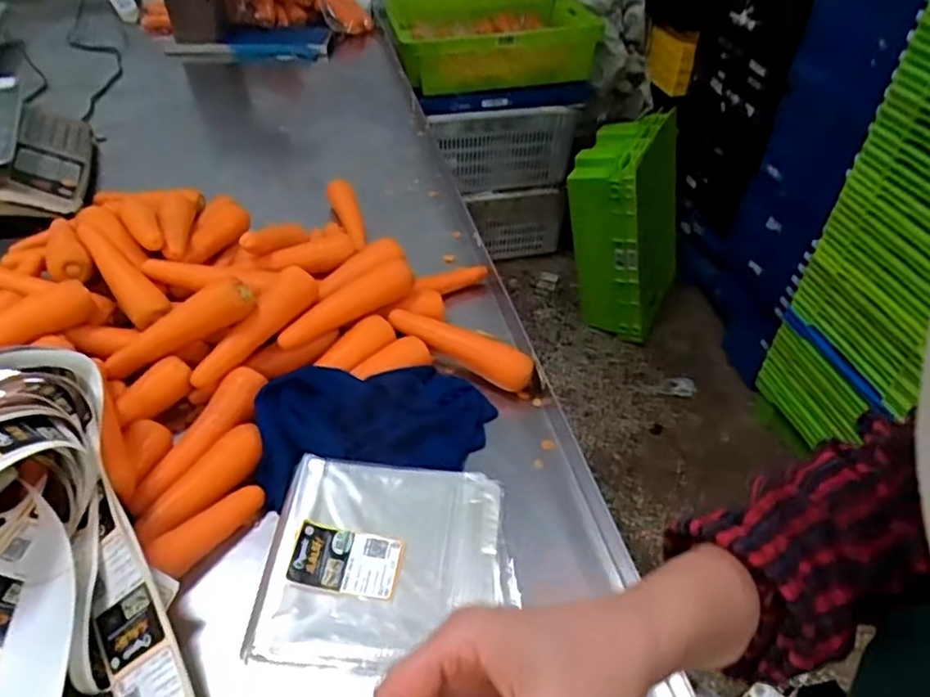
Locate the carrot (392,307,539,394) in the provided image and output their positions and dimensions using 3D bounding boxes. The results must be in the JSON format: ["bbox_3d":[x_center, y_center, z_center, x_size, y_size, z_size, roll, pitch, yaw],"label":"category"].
[{"bbox_3d":[-0.006,0.002,0.852,0.201,0.053,0.042,20,47,20],"label":"carrot"}]

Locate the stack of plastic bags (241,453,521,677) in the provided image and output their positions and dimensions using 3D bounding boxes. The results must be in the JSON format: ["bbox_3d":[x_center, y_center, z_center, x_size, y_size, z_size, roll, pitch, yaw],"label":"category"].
[{"bbox_3d":[-0.077,0.196,0.630,0.225,0.033,0.205,1,43,1],"label":"stack of plastic bags"}]

